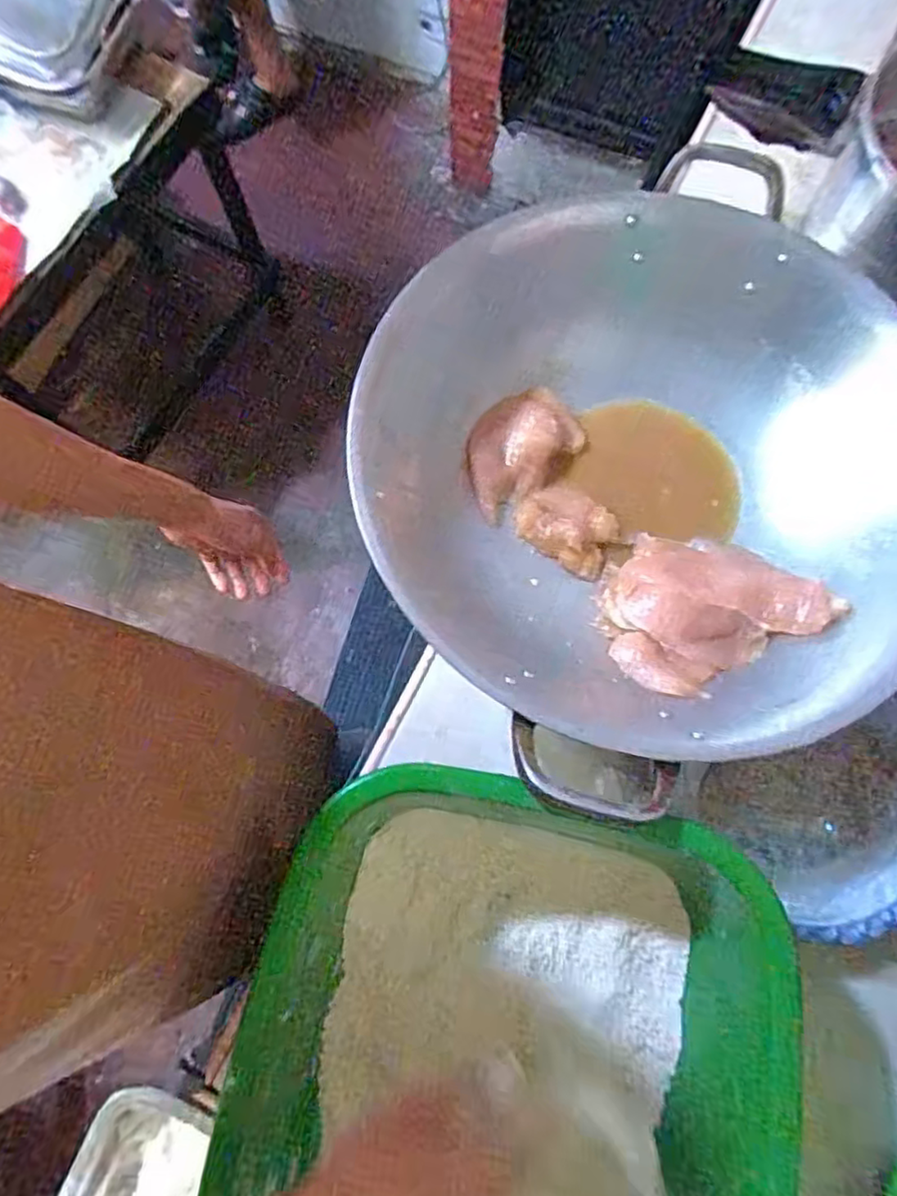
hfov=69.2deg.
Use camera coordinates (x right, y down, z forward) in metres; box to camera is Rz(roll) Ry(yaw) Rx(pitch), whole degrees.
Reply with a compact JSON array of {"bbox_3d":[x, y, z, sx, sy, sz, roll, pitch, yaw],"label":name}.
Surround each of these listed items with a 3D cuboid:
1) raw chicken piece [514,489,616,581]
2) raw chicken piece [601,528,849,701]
[{"bbox_3d":[0.102,-0.060,0.550,0.083,0.018,0.063,33,79,9],"label":"raw chicken piece"},{"bbox_3d":[0.196,0.004,0.508,0.157,0.042,0.125,-33,78,-7],"label":"raw chicken piece"}]

